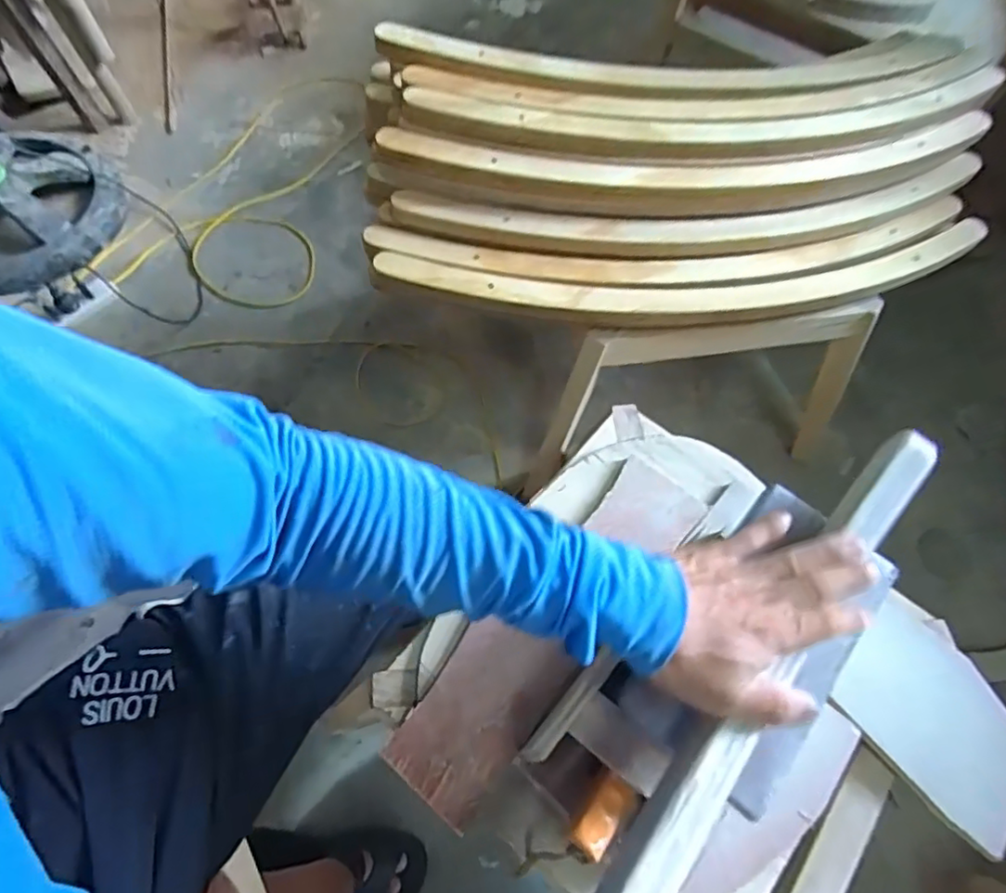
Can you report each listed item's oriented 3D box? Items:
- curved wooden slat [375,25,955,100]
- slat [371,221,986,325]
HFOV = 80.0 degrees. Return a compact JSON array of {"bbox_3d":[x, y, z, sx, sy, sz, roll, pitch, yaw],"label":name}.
[{"bbox_3d":[0.292,-0.571,0.883,0.924,0.039,0.181,-9,63,-9],"label":"curved wooden slat"},{"bbox_3d":[0.282,-0.232,0.823,0.877,0.043,0.124,-6,62,-7],"label":"slat"}]

